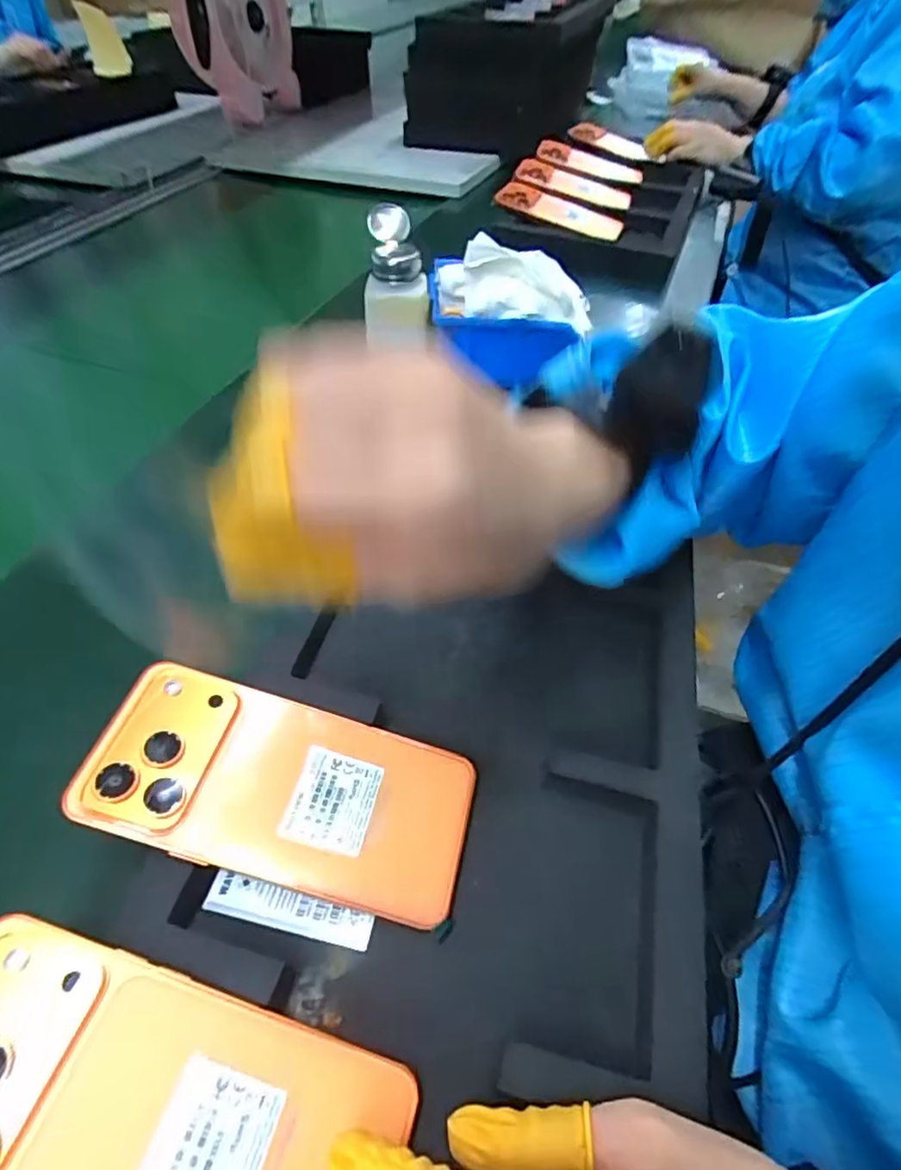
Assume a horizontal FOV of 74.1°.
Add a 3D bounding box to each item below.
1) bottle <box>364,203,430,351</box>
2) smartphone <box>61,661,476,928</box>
[{"bbox_3d":[-0.044,-0.251,0.497,0.053,0.096,0.059,10,49,9],"label":"bottle"},{"bbox_3d":[-0.072,0.089,0.264,0.162,0.005,0.076,19,52,-4],"label":"smartphone"}]

